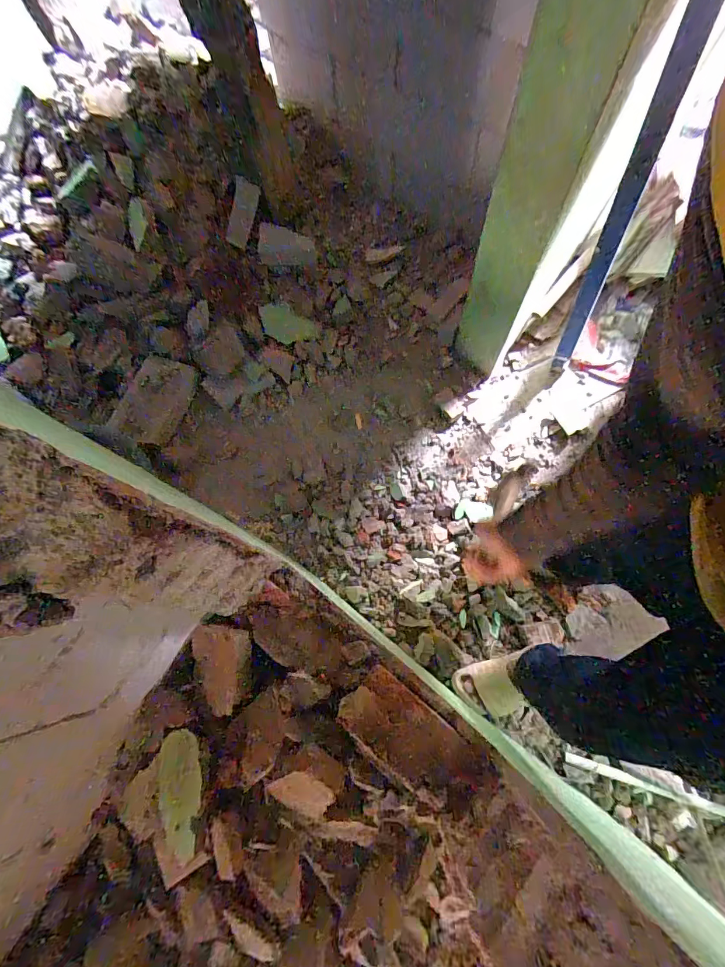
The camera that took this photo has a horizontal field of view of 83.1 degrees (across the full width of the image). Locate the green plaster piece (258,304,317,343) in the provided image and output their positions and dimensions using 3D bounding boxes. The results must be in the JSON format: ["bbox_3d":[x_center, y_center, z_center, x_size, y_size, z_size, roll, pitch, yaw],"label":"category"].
[{"bbox_3d":[-0.264,-0.568,1.458,0.187,0.034,0.121,3,116,3],"label":"green plaster piece"}]

